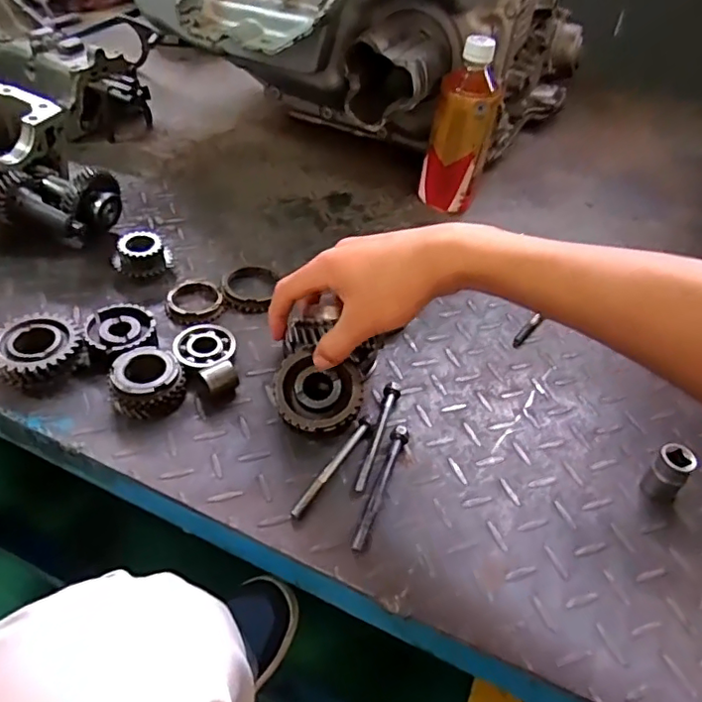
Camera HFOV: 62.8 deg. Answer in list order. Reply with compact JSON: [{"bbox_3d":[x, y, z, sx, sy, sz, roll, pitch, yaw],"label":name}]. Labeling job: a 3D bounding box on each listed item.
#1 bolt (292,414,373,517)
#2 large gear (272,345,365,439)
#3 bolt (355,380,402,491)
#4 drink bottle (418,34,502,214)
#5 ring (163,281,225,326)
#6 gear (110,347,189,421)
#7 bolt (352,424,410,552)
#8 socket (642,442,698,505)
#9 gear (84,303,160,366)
[{"bbox_3d":[-0.013,0.082,0.417,0.009,0.010,0.096,27,47,20],"label":"bolt"},{"bbox_3d":[-0.025,0.031,0.439,0.064,0.021,0.066,0,71,-1],"label":"large gear"},{"bbox_3d":[0.021,0.063,0.438,0.013,0.011,0.103,14,44,8],"label":"bolt"},{"bbox_3d":[0.125,-0.247,0.654,0.069,0.185,0.055,14,44,8],"label":"drink bottle"},{"bbox_3d":[-0.144,-0.046,0.531,0.053,0.011,0.049,3,43,-3],"label":"ring"},{"bbox_3d":[-0.157,0.025,0.444,0.055,0.034,0.045,-10,46,-17],"label":"gear"},{"bbox_3d":[0.022,0.094,0.406,0.011,0.013,0.102,18,44,12],"label":"bolt"},{"bbox_3d":[0.228,0.088,0.413,0.021,0.042,0.024,-32,55,-33],"label":"socket"},{"bbox_3d":[-0.194,-0.013,0.484,0.061,0.023,0.052,27,47,21],"label":"gear"}]

